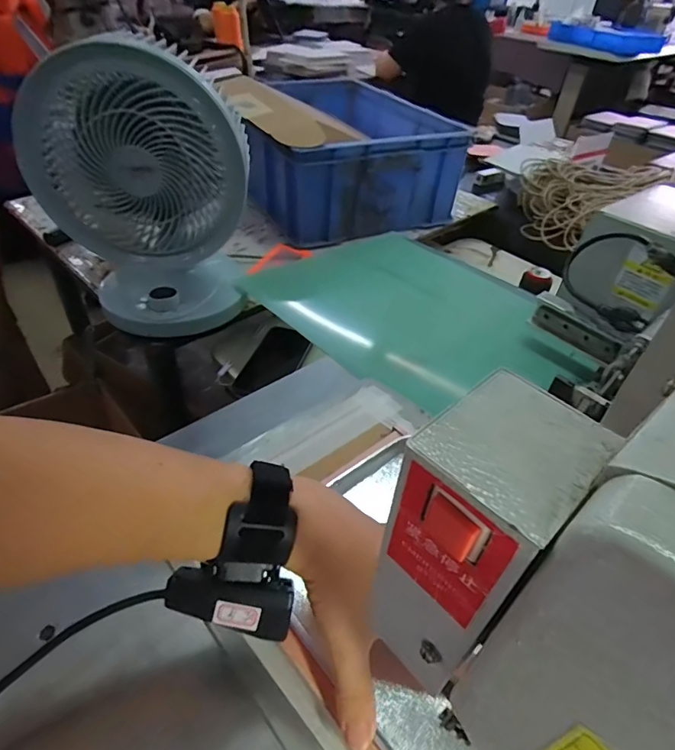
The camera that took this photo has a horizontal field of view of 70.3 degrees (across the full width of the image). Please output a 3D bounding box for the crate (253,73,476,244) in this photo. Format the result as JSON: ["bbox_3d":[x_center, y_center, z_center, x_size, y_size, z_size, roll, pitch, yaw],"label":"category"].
[{"bbox_3d":[0.006,-0.455,0.969,0.329,0.152,0.476,-11,44,-16],"label":"crate"}]

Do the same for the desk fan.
[{"bbox_3d":[-0.227,-0.208,0.565,0.208,0.299,0.171,-20,47,-24],"label":"desk fan"}]

